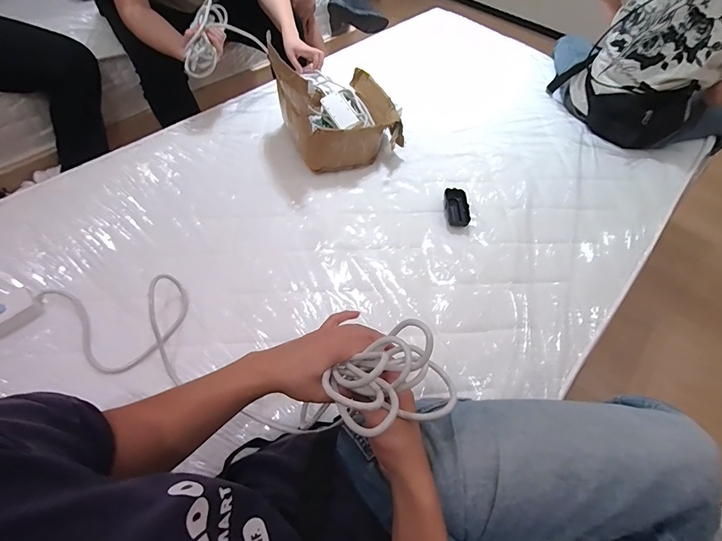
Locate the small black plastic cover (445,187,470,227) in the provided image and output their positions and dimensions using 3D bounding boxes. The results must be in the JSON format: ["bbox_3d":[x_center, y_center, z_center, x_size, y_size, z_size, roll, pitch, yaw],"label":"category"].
[{"bbox_3d":[0.228,-0.151,0.868,0.053,0.010,0.102,-5,65,8],"label":"small black plastic cover"}]

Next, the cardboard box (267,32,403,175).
[{"bbox_3d":[-0.062,-0.426,0.924,0.284,0.226,0.279,-16,58,-15],"label":"cardboard box"}]

